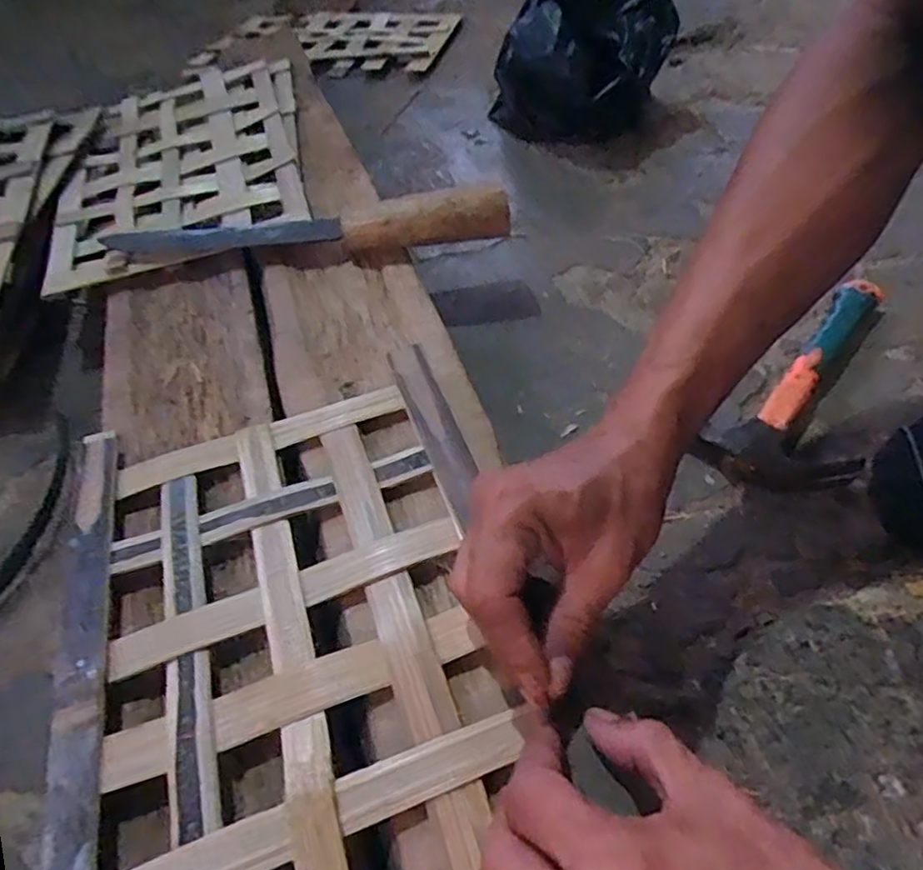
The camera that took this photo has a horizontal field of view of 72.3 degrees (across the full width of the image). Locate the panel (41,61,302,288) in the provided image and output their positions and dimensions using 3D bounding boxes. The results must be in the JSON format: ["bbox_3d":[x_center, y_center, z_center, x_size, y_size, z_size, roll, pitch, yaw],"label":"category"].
[{"bbox_3d":[-0.269,-0.270,0.619,0.216,0.018,0.370,-14,52,-3],"label":"panel"}]

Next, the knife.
[{"bbox_3d":[-0.122,-0.161,0.501,0.314,0.034,0.037,-2,50,4],"label":"knife"}]

